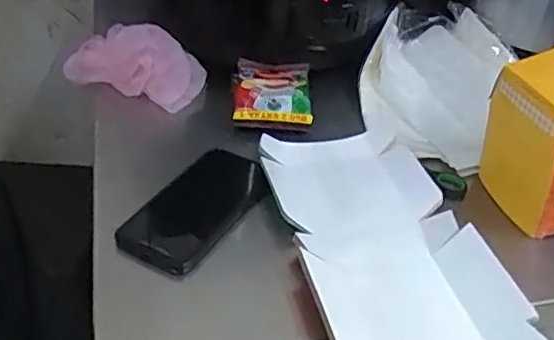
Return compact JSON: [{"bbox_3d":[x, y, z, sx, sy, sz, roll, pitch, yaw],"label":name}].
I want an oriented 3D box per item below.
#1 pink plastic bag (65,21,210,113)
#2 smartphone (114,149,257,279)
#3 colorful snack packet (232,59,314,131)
[{"bbox_3d":[-0.181,-0.142,0.744,0.172,0.077,0.078,15,39,13],"label":"pink plastic bag"},{"bbox_3d":[-0.081,0.038,0.582,0.081,0.012,0.161,26,48,19],"label":"smartphone"},{"bbox_3d":[-0.006,-0.090,0.719,0.095,0.033,0.122,1,38,-5],"label":"colorful snack packet"}]

